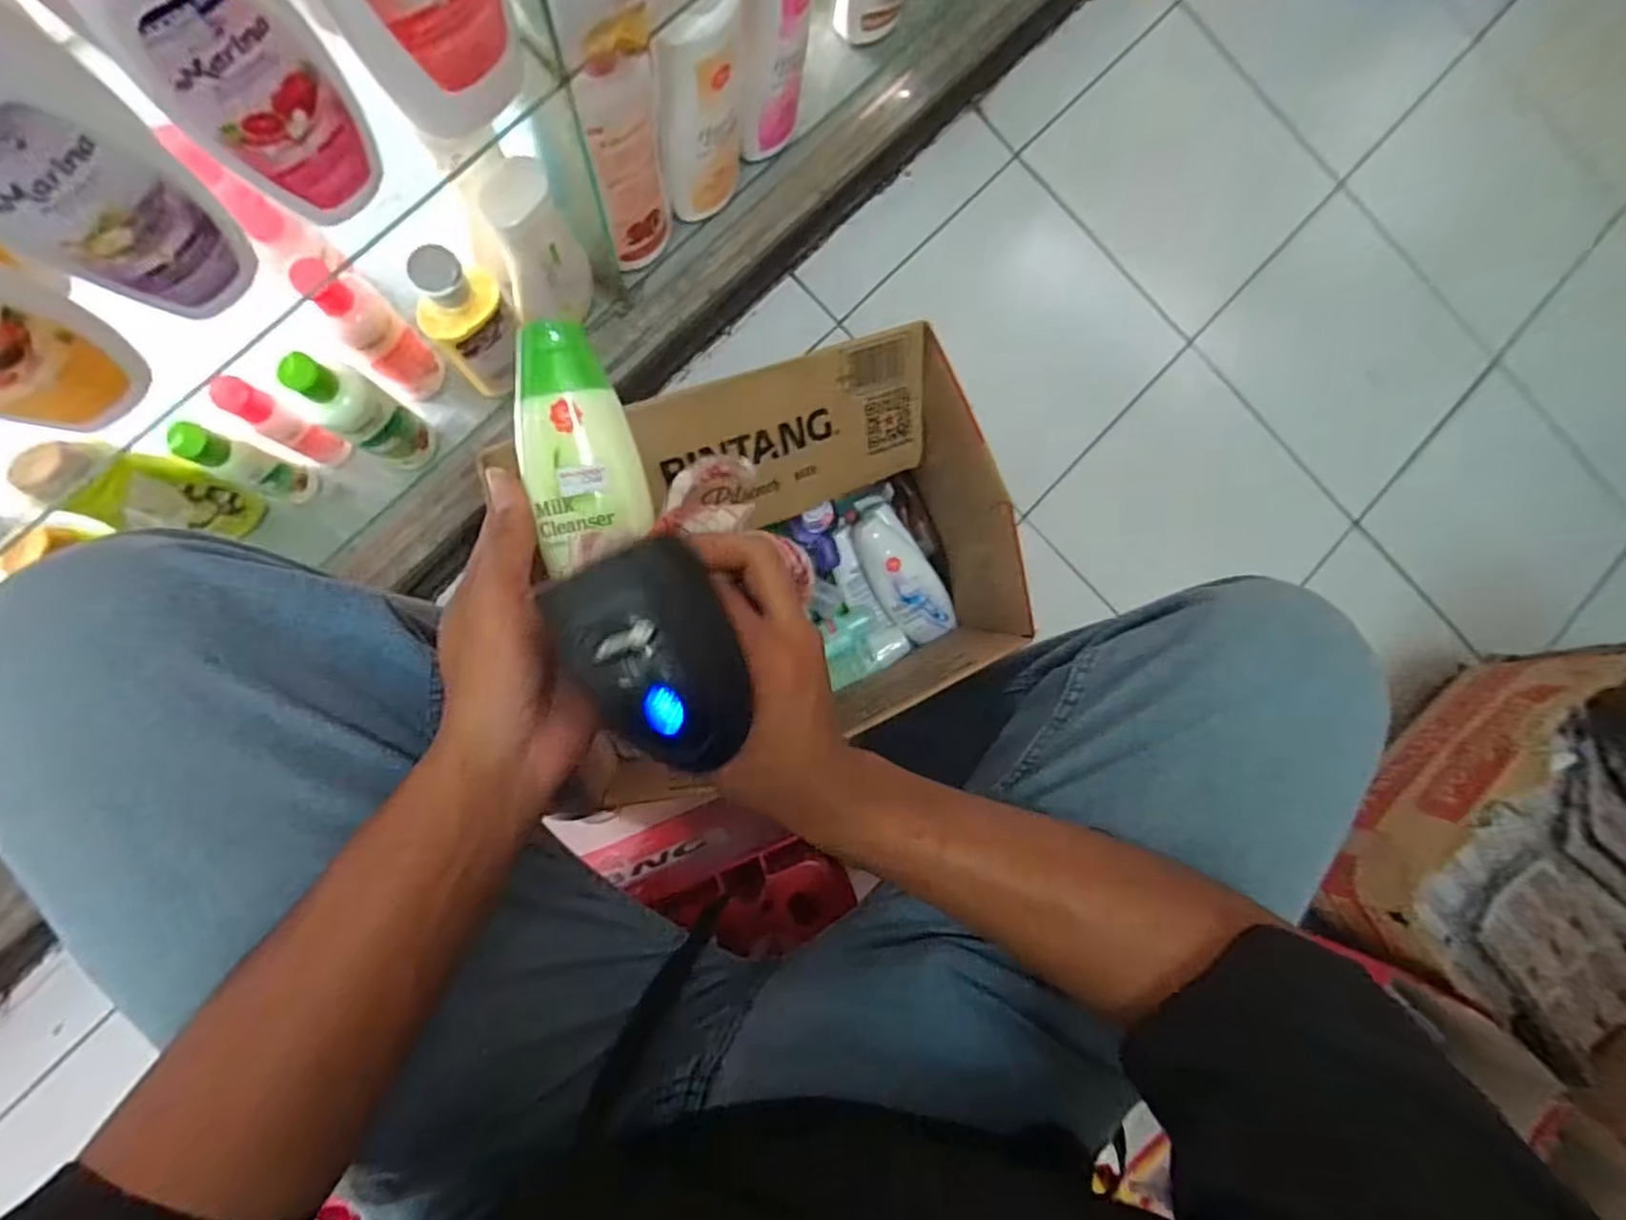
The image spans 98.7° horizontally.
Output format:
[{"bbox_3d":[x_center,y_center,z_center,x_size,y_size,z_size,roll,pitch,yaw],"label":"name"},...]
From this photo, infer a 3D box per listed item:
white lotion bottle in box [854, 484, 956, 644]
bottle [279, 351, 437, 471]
[{"bbox_3d":[0.076,-0.036,0.610,0.061,0.050,0.135,-27,93,-9],"label":"white lotion bottle in box"},{"bbox_3d":[-0.336,-0.147,0.528,0.043,0.148,0.042,0,88,-9],"label":"bottle"}]

